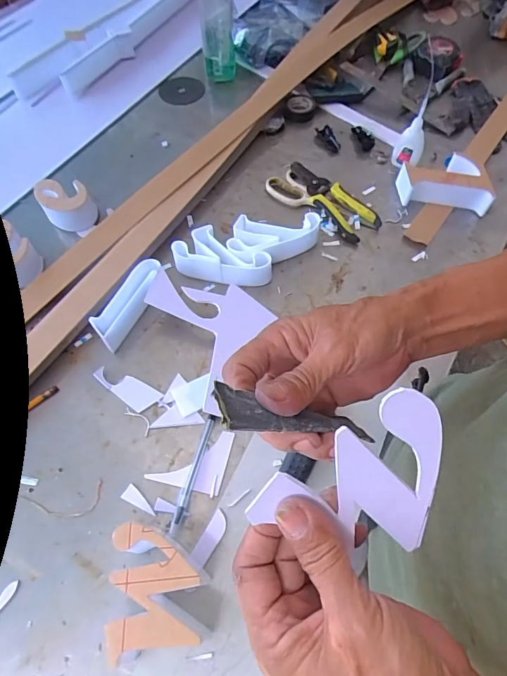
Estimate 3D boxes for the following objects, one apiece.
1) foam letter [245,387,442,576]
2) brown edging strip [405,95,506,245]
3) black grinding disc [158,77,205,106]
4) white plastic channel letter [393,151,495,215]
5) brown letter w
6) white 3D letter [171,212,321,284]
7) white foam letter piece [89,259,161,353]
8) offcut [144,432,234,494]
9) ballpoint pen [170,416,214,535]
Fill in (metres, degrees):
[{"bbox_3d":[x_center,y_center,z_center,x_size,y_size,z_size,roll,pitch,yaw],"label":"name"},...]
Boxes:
[{"bbox_3d":[0.061,0.083,0.219,0.106,0.004,0.080,-39,103,9],"label":"foam letter"},{"bbox_3d":[0.435,-0.377,0.751,0.041,0.007,0.642,33,67,16],"label":"brown edging strip"},{"bbox_3d":[-0.140,-0.482,0.809,0.084,0.006,0.070,-7,72,-4],"label":"black grinding disc"},{"bbox_3d":[0.299,-0.247,0.654,0.132,0.048,0.083,10,61,6],"label":"white plastic channel letter"},{"bbox_3d":[-0.088,0.231,0.387,0.085,0.051,0.109,-4,61,-1],"label":"brown letter w"},{"bbox_3d":[-0.007,-0.123,0.591,0.203,0.043,0.090,-4,61,-1],"label":"white 3D letter"},{"bbox_3d":[-0.160,-0.044,0.548,0.038,0.042,0.125,26,64,14],"label":"white foam letter piece"},{"bbox_3d":[-0.068,0.134,0.468,0.082,0.006,0.069,11,62,7],"label":"offcut"},{"bbox_3d":[-0.066,0.146,0.458,0.010,0.012,0.128,13,62,8],"label":"ballpoint pen"}]

